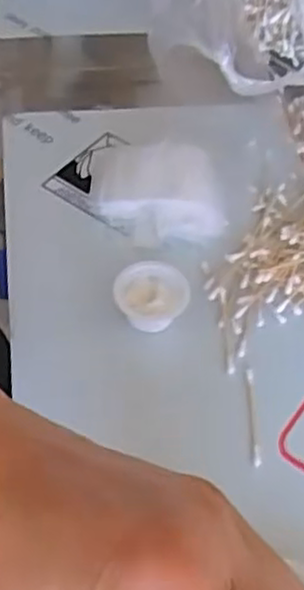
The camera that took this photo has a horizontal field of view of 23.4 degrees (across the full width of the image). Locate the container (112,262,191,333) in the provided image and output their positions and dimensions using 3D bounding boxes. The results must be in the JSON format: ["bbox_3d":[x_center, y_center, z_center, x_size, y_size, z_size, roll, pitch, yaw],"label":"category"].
[{"bbox_3d":[-0.001,0.000,0.545,0.053,0.027,0.049,2,53,-3],"label":"container"}]

